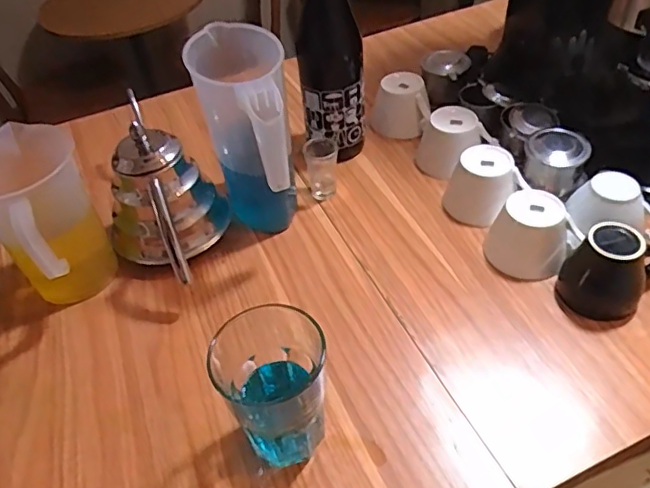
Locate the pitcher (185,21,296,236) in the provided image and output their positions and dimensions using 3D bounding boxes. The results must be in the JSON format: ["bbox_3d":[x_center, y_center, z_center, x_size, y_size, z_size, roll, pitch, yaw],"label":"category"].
[{"bbox_3d":[-0.085,-0.114,0.634,0.094,0.215,0.181,-12,45,-6],"label":"pitcher"}]

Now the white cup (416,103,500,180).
[{"bbox_3d":[0.169,-0.137,0.734,0.086,0.066,0.068,-19,46,-13],"label":"white cup"}]

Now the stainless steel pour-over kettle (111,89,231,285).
[{"bbox_3d":[-0.190,-0.060,0.630,0.120,0.161,0.124,20,50,23],"label":"stainless steel pour-over kettle"}]

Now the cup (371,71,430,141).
[{"bbox_3d":[0.111,-0.198,0.804,0.087,0.070,0.066,-9,45,-4],"label":"cup"}]

